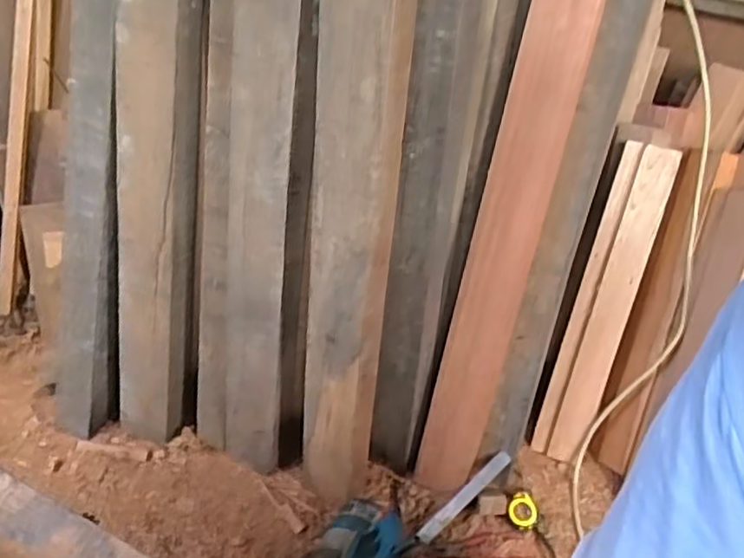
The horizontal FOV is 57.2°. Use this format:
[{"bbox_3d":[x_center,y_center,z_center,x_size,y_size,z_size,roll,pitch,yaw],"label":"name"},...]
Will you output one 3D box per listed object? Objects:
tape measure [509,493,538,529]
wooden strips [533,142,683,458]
[{"bbox_3d":[0.304,0.462,1.362,0.057,0.038,0.068,25,53,21],"label":"tape measure"},{"bbox_3d":[0.492,0.053,1.445,0.115,0.686,0.052,18,11,16],"label":"wooden strips"}]

